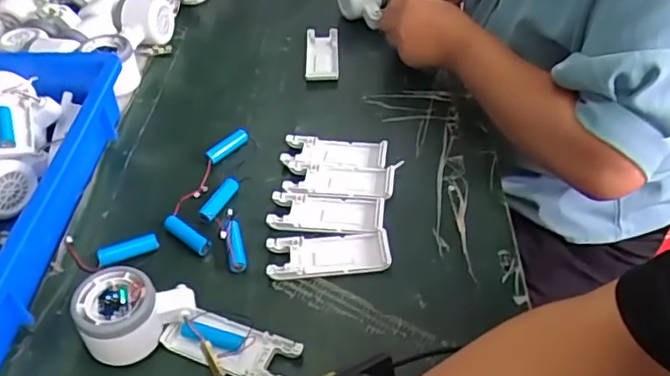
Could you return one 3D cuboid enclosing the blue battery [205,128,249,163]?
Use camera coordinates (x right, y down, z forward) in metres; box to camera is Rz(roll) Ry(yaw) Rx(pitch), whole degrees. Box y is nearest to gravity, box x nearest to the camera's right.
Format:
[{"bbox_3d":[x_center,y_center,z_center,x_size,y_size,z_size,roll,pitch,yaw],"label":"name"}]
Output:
[{"bbox_3d":[-0.110,-0.044,0.607,0.052,0.015,0.015,-35,54,-27],"label":"blue battery"}]

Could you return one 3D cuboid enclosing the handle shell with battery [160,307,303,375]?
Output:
[{"bbox_3d":[-0.079,0.120,0.445,0.101,0.020,0.043,16,49,18],"label":"handle shell with battery"}]

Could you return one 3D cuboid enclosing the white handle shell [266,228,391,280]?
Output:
[{"bbox_3d":[-0.005,0.056,0.504,0.102,0.008,0.042,-3,46,0],"label":"white handle shell"}]

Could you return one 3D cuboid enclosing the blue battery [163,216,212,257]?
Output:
[{"bbox_3d":[-0.130,0.041,0.524,0.050,0.016,0.014,27,53,26],"label":"blue battery"}]

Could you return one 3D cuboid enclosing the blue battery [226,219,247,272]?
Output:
[{"bbox_3d":[-0.084,0.049,0.502,0.015,0.013,0.044,-7,80,-4],"label":"blue battery"}]

